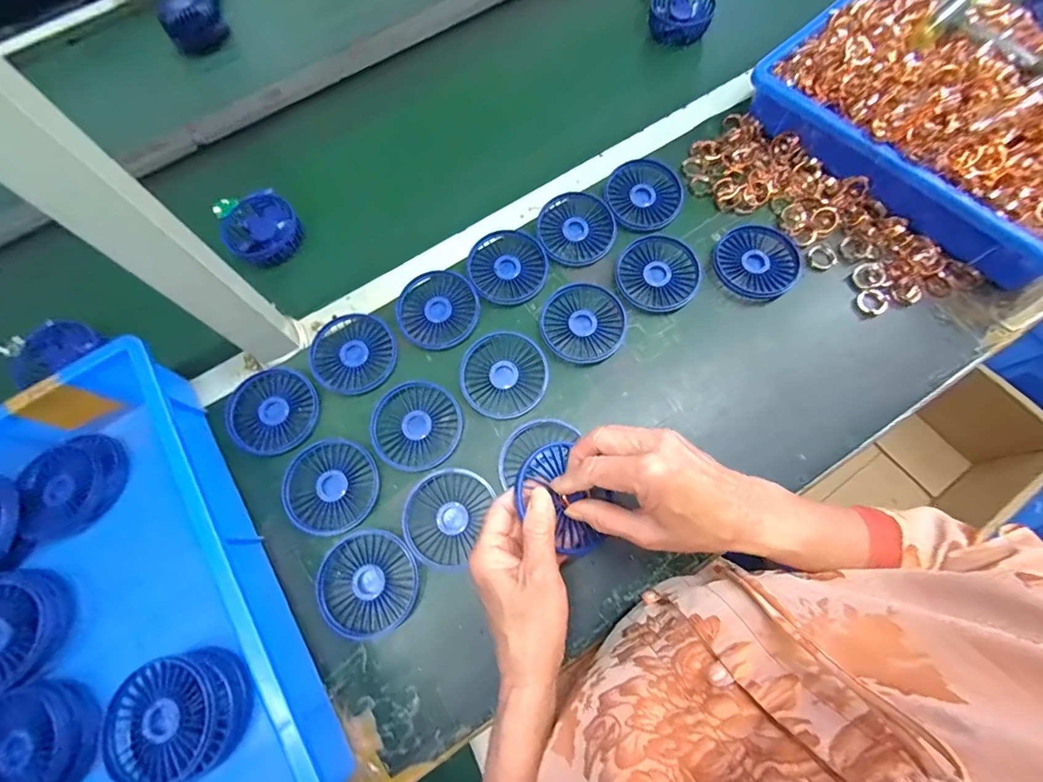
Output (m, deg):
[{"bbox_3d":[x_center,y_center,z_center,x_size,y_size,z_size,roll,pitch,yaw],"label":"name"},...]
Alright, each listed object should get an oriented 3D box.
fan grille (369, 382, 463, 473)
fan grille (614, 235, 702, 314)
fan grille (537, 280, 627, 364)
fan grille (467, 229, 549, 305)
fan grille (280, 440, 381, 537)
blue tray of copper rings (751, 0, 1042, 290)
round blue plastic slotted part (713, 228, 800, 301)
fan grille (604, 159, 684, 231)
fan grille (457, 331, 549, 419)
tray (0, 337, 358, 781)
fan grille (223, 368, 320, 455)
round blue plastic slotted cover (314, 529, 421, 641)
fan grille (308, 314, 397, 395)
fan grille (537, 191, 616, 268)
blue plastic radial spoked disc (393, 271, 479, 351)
[{"bbox_3d":[-0.103,0.034,0.434,0.085,0.013,0.083,-1,70,3],"label":"fan grille"},{"bbox_3d":[0.144,-0.127,0.472,0.085,0.010,0.087,-1,70,3],"label":"fan grille"},{"bbox_3d":[0.065,-0.072,0.465,0.088,0.014,0.086,15,72,9],"label":"fan grille"},{"bbox_3d":[-0.014,-0.137,0.491,0.085,0.020,0.085,-1,70,3],"label":"fan grille"},{"bbox_3d":[-0.183,0.090,0.421,0.089,0.008,0.084,-1,70,3],"label":"fan grille"},{"bbox_3d":[0.440,-0.287,0.456,0.197,0.105,0.366,-37,72,-9],"label":"blue tray of copper rings"},{"bbox_3d":[0.253,-0.139,0.474,0.086,0.011,0.084,-1,70,3],"label":"round blue plastic slotted part"},{"bbox_3d":[0.140,-0.226,0.504,0.086,0.012,0.084,20,73,10],"label":"fan grille"},{"bbox_3d":[-0.019,-0.017,0.446,0.088,0.020,0.083,-1,70,3],"label":"fan grille"},{"bbox_3d":[-0.346,0.196,0.358,0.270,0.077,0.428,-32,72,-8],"label":"tray"},{"bbox_3d":[-0.254,0.020,0.449,0.089,0.015,0.084,-1,70,3],"label":"fan grille"},{"bbox_3d":[-0.137,0.171,0.393,0.088,0.013,0.087,-1,70,3],"label":"round blue plastic slotted cover"},{"bbox_3d":[-0.178,-0.041,0.464,0.085,0.011,0.087,-1,70,3],"label":"fan grille"},{"bbox_3d":[0.062,-0.185,0.495,0.083,0.008,0.088,19,73,10],"label":"fan grille"},{"bbox_3d":[-0.090,-0.088,0.475,0.084,0.018,0.084,-1,70,3],"label":"blue plastic radial spoked disc"}]

